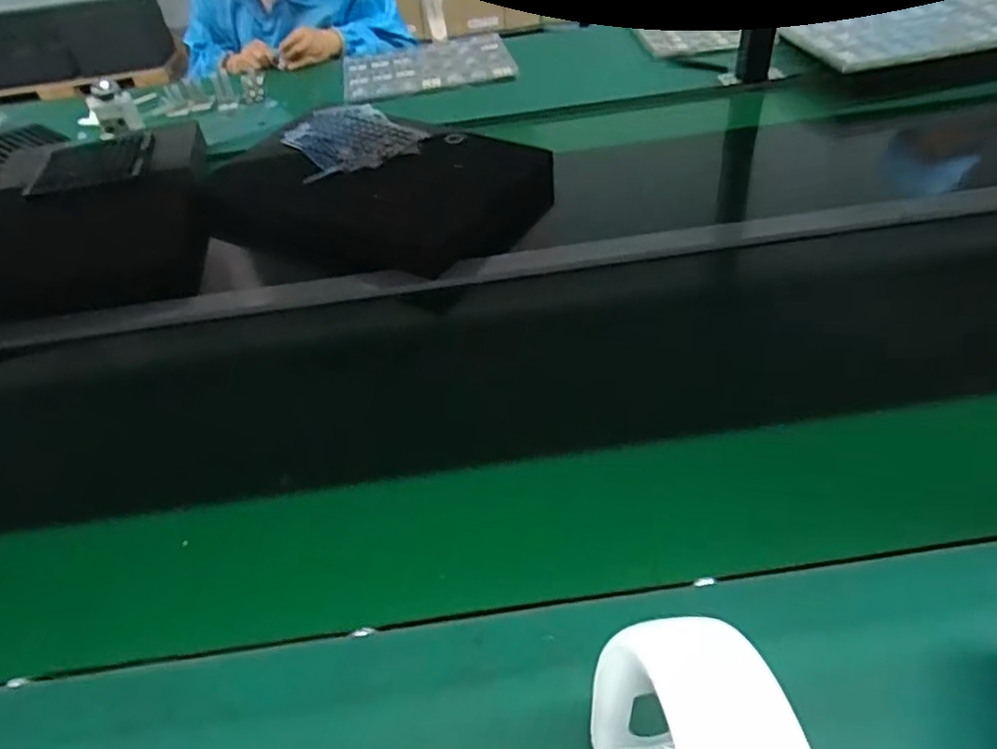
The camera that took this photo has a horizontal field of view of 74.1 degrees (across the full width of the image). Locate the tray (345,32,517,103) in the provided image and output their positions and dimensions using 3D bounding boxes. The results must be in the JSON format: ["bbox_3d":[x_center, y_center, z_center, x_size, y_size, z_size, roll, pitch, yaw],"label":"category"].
[{"bbox_3d":[-0.147,-0.627,1.329,0.323,0.019,0.304,-10,43,-4],"label":"tray"}]

